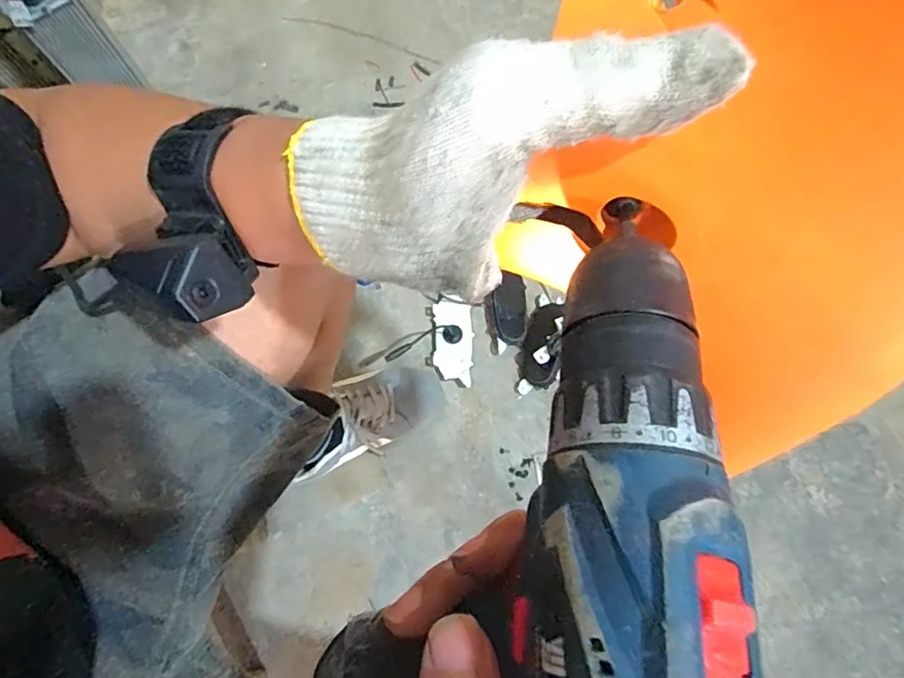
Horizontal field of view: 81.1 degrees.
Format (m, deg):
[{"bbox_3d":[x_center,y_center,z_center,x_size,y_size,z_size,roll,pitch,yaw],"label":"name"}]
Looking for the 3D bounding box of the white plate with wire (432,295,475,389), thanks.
[{"bbox_3d":[0.000,0.006,0.794,0.057,0.027,0.125,0,76,0],"label":"white plate with wire"}]

